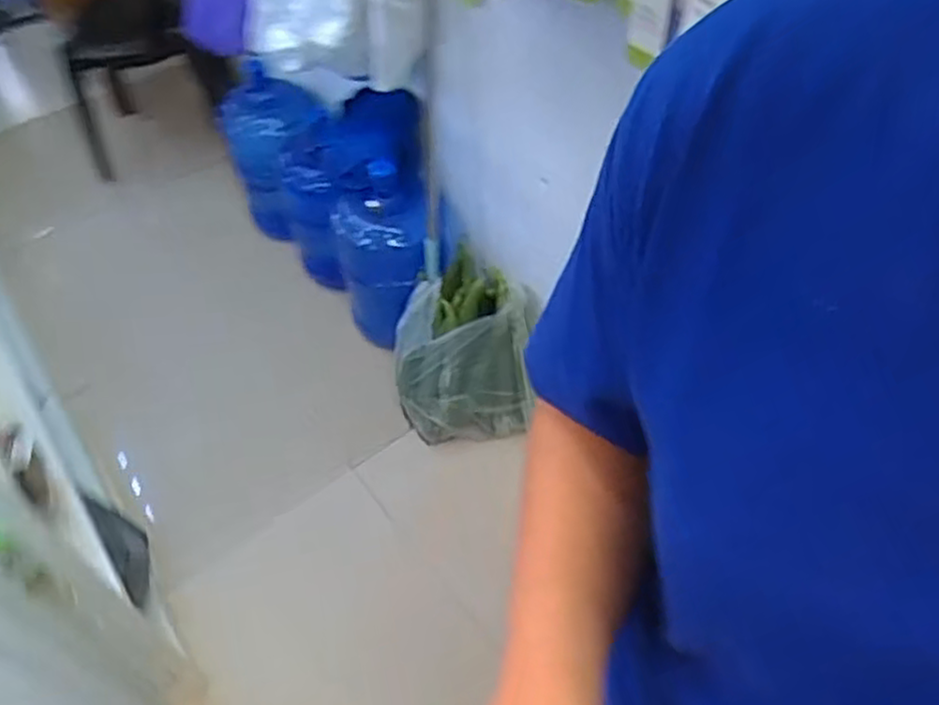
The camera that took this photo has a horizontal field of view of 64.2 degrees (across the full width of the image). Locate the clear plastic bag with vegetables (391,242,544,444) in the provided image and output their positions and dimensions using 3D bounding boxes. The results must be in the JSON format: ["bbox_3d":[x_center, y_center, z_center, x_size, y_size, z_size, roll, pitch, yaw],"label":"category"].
[{"bbox_3d":[-0.013,-0.009,1.634,0.286,0.253,0.261,-4,51,-3],"label":"clear plastic bag with vegetables"}]

